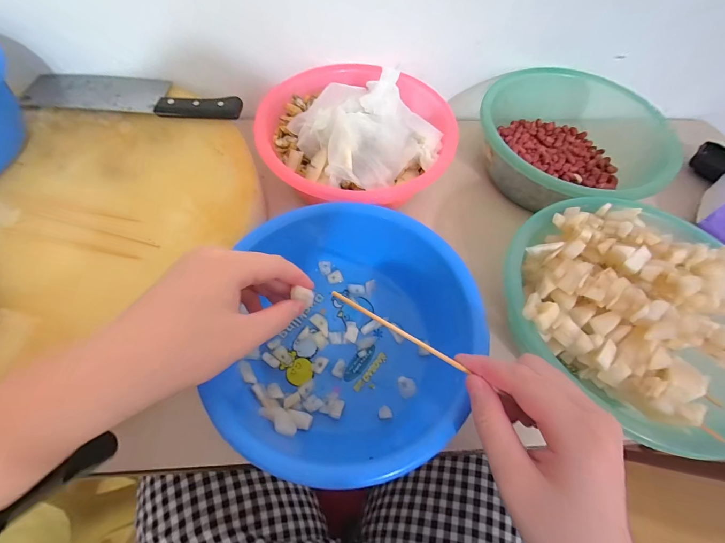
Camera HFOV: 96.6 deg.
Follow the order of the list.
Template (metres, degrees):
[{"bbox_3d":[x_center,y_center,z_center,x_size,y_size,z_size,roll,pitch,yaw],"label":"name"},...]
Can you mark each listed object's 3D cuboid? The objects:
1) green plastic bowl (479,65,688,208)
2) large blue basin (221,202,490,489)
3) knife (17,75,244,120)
[{"bbox_3d":[0.280,-0.169,0.416,0.248,0.074,0.209,-28,67,-16],"label":"green plastic bowl"},{"bbox_3d":[-0.005,0.048,0.288,0.193,0.078,0.187,-5,63,-5],"label":"large blue basin"},{"bbox_3d":[-0.277,-0.217,0.393,0.261,0.019,0.063,4,62,-1],"label":"knife"}]

